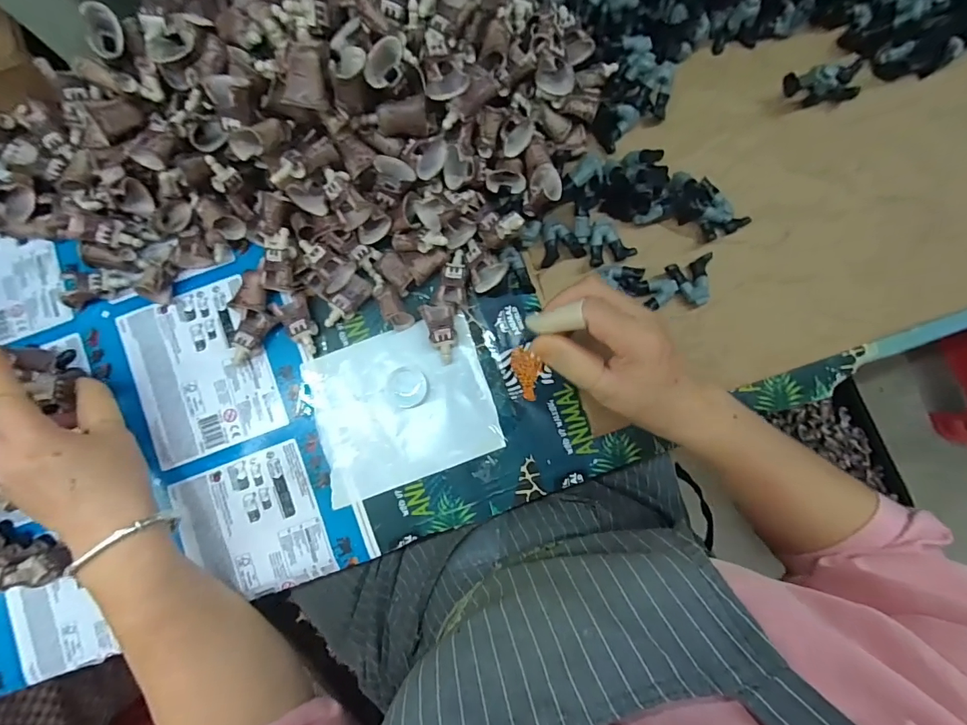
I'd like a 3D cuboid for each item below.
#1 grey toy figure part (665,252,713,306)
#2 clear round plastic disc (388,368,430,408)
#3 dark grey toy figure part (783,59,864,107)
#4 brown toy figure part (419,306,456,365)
[{"bbox_3d":[0.173,-0.066,0.363,0.036,0.009,0.037,-17,86,-3],"label":"grey toy figure part"},{"bbox_3d":[-0.060,0.021,0.358,0.032,0.008,0.032,3,85,-1],"label":"clear round plastic disc"},{"bbox_3d":[0.298,-0.241,0.377,0.061,0.039,0.032,-10,90,-13],"label":"dark grey toy figure part"},{"bbox_3d":[-0.032,-0.023,0.360,0.024,0.015,0.047,-14,86,-2],"label":"brown toy figure part"}]

